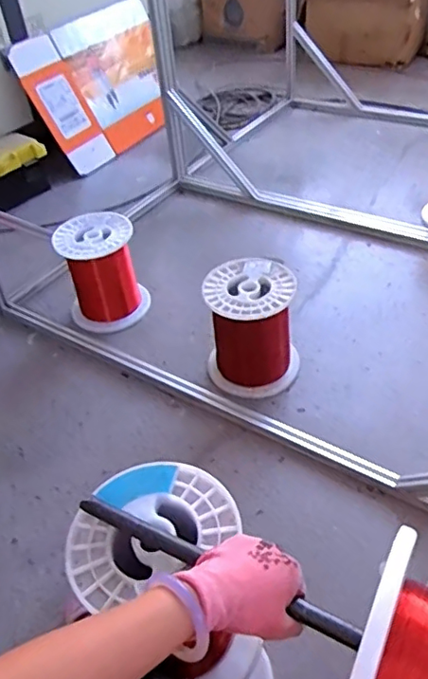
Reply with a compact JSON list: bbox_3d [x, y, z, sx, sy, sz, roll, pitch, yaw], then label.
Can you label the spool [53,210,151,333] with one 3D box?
[{"bbox_3d":[-0.301,-0.182,1.510,0.203,0.235,0.220,-4,44,4],"label":"spool"}]

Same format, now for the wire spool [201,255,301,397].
[{"bbox_3d":[0.086,-0.025,1.284,0.199,0.238,0.205,-4,44,4],"label":"wire spool"}]

